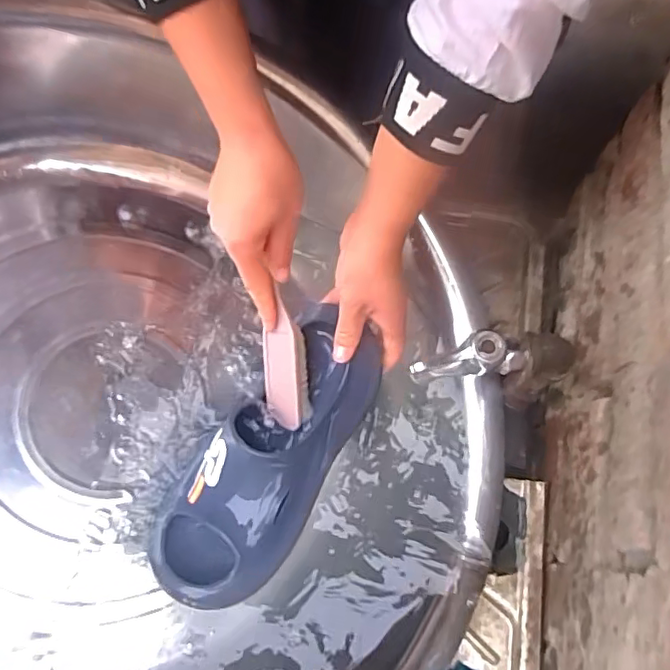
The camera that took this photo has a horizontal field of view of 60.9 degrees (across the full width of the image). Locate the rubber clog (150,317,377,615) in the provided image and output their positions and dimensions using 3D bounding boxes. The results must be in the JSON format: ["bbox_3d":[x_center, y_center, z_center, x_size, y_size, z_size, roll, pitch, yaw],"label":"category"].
[{"bbox_3d":[-0.051,0.100,0.487,0.109,0.067,0.255,34,68,11],"label":"rubber clog"}]

